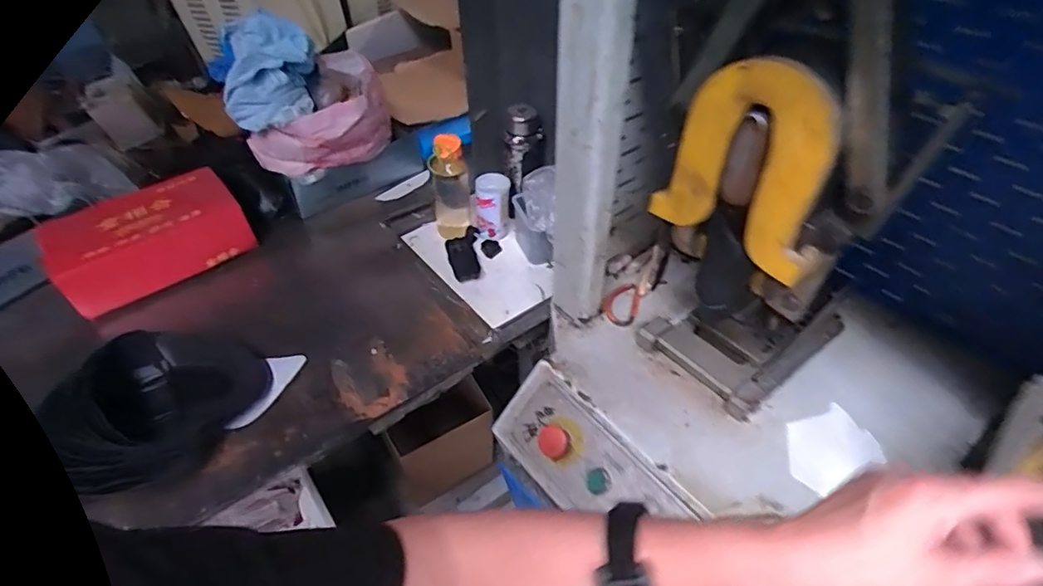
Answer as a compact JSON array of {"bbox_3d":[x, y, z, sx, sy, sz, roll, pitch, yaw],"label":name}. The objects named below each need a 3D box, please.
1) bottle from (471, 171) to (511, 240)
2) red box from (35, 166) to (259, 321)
[{"bbox_3d":[-0.057,-0.167,1.076,0.072,0.113,0.064,-8,45,-5],"label":"bottle"},{"bbox_3d":[-0.691,-0.103,1.030,0.317,0.108,0.196,-30,51,-25],"label":"red box"}]

